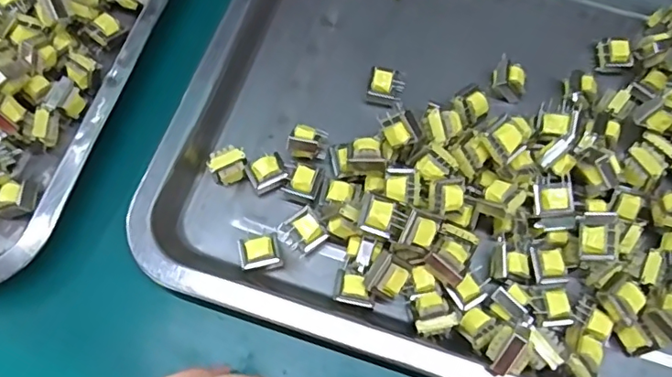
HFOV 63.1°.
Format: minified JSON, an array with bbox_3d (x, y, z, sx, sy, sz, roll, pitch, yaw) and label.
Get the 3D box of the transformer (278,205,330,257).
[{"bbox_3d":[-0.017,0.022,0.280,0.018,0.021,0.019,-39,73,-15],"label":"transformer"}]

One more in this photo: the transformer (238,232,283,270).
[{"bbox_3d":[-0.038,0.034,0.277,0.020,0.016,0.016,-12,69,-5],"label":"transformer"}]

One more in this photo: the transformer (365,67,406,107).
[{"bbox_3d":[0.029,-0.056,0.314,0.020,0.017,0.017,10,68,4],"label":"transformer"}]

